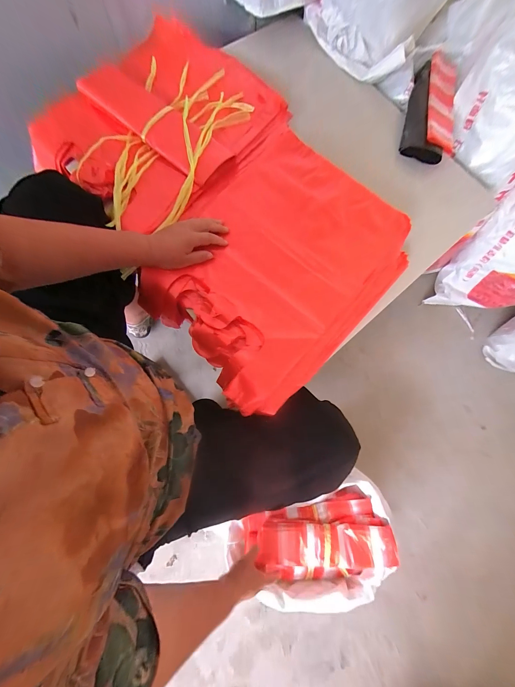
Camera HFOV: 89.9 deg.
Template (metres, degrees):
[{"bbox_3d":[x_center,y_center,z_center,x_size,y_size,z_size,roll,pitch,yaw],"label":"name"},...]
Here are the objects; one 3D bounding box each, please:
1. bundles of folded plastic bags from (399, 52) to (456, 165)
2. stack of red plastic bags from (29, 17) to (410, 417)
[{"bbox_3d":[0.455,-0.613,0.674,0.129,0.053,0.316,16,77,-3],"label":"bundles of folded plastic bags"},{"bbox_3d":[-0.095,-0.322,0.573,0.517,0.076,0.830,-42,81,-8],"label":"stack of red plastic bags"}]

